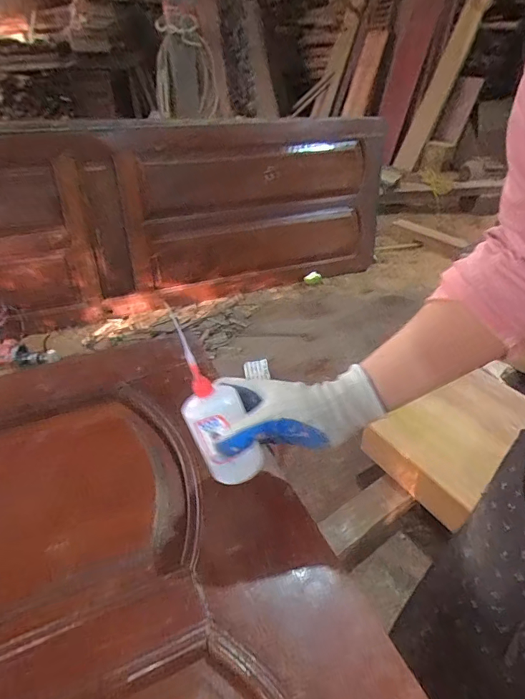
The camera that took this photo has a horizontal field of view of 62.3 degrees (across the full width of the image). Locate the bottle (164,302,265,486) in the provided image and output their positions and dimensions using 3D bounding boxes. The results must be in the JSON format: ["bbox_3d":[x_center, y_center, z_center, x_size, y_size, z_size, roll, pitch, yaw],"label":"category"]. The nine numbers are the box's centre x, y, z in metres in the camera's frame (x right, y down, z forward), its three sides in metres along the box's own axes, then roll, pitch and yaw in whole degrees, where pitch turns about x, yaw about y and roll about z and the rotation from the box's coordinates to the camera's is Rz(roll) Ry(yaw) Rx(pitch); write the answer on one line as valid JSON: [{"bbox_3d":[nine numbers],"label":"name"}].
[{"bbox_3d":[-0.049,0.048,0.405,0.050,0.169,0.046,-26,10,-34],"label":"bottle"}]

